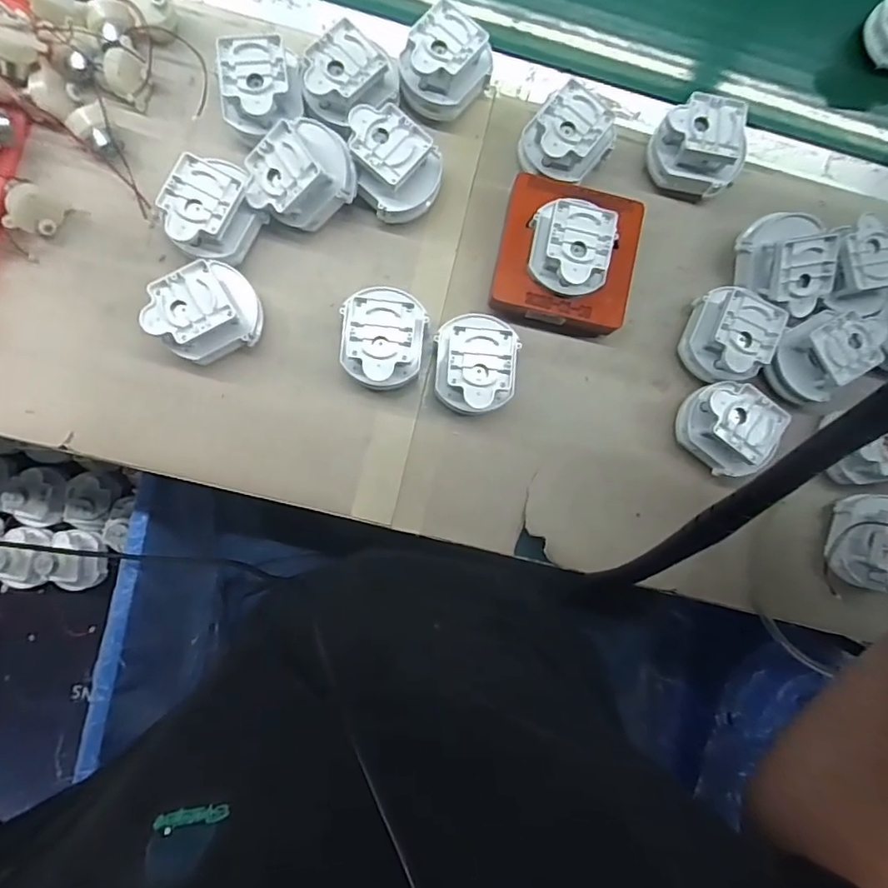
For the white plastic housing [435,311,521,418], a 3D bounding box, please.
[{"bbox_3d":[0.023,-0.057,0.395,0.057,0.049,0.069,8,86,-3],"label":"white plastic housing"}]

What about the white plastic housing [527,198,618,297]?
[{"bbox_3d":[0.091,-0.139,0.387,0.057,0.026,0.058,10,86,-3],"label":"white plastic housing"}]

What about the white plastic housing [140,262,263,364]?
[{"bbox_3d":[-0.166,-0.090,0.383,0.071,0.049,0.057,-32,89,-5],"label":"white plastic housing"}]

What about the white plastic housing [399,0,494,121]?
[{"bbox_3d":[-0.001,-0.278,0.409,0.059,0.053,0.061,36,85,-1],"label":"white plastic housing"}]

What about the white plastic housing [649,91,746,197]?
[{"bbox_3d":[0.194,-0.224,0.413,0.068,0.041,0.055,9,86,-3],"label":"white plastic housing"}]

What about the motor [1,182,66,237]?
[{"bbox_3d":[-0.283,-0.161,0.378,0.022,0.027,0.035,28,85,-2],"label":"motor"}]

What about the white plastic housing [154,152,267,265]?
[{"bbox_3d":[-0.161,-0.162,0.385,0.051,0.047,0.067,31,85,-2],"label":"white plastic housing"}]

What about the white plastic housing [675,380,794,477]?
[{"bbox_3d":[0.206,-0.013,0.403,0.058,0.055,0.053,39,85,-1],"label":"white plastic housing"}]

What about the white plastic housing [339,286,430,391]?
[{"bbox_3d":[-0.043,-0.074,0.393,0.055,0.049,0.067,11,86,-3],"label":"white plastic housing"}]

